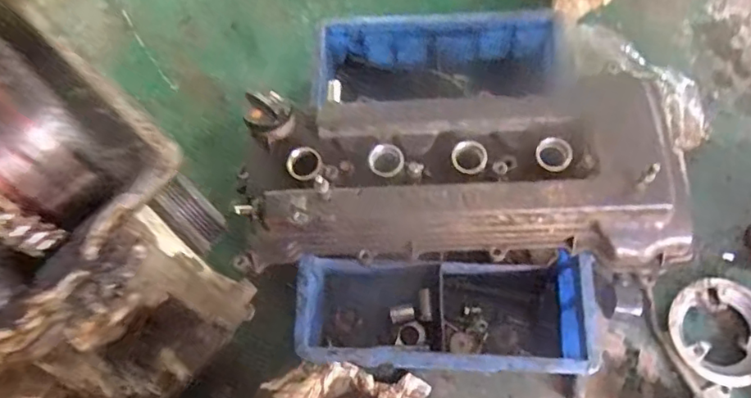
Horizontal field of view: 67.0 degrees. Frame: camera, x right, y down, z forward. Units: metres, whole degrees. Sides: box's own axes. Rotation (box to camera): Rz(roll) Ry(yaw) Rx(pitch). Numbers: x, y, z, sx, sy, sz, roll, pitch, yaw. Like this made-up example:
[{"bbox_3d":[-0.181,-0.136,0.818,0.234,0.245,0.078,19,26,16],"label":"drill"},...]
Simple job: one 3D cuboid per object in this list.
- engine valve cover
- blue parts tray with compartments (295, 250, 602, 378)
[{"bbox_3d":[0.090,-0.032,0.614,0.454,0.102,0.200,0,68,2],"label":"engine valve cover"},{"bbox_3d":[0.083,0.137,0.660,0.331,0.107,0.125,0,69,3],"label":"blue parts tray with compartments"}]

